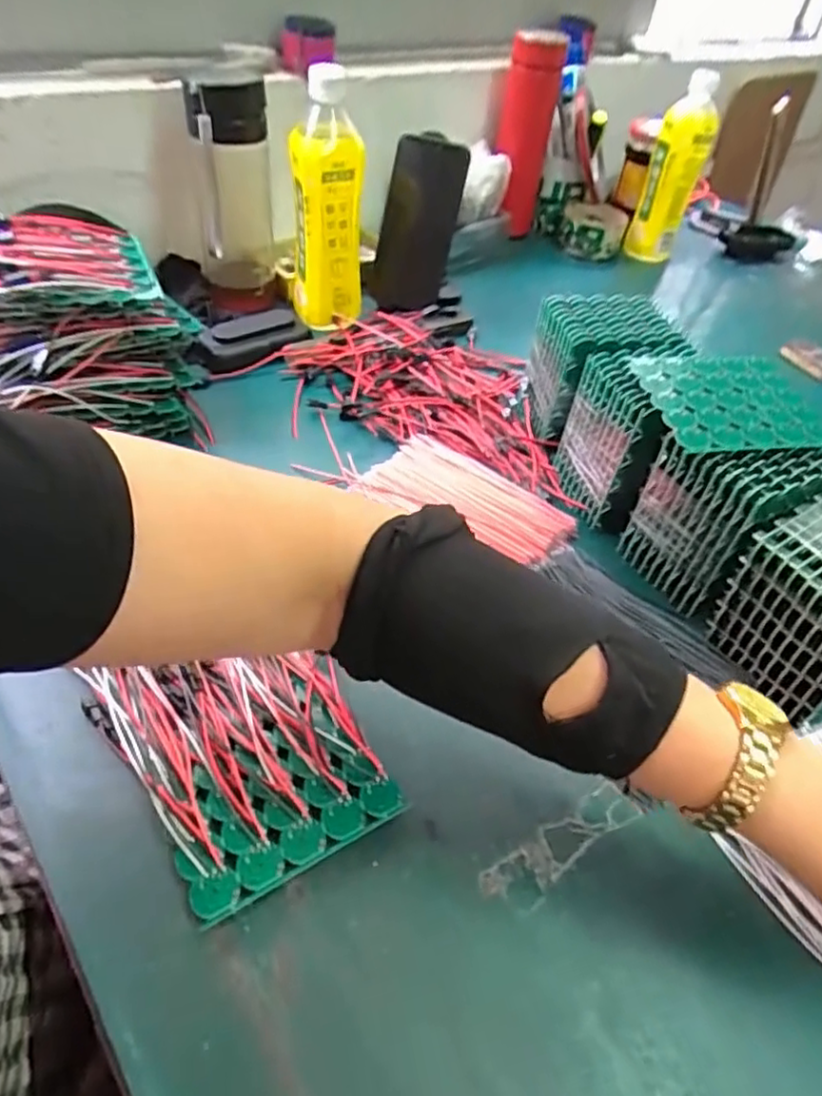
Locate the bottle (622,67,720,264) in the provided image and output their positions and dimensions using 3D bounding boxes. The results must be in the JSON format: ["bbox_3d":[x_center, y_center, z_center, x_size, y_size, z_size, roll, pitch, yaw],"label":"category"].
[{"bbox_3d":[0.316,-0.451,0.800,0.061,0.205,0.060,19,46,11],"label":"bottle"}]

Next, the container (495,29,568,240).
[{"bbox_3d":[0.130,-0.473,0.770,0.058,0.203,0.064,11,45,4],"label":"container"}]

